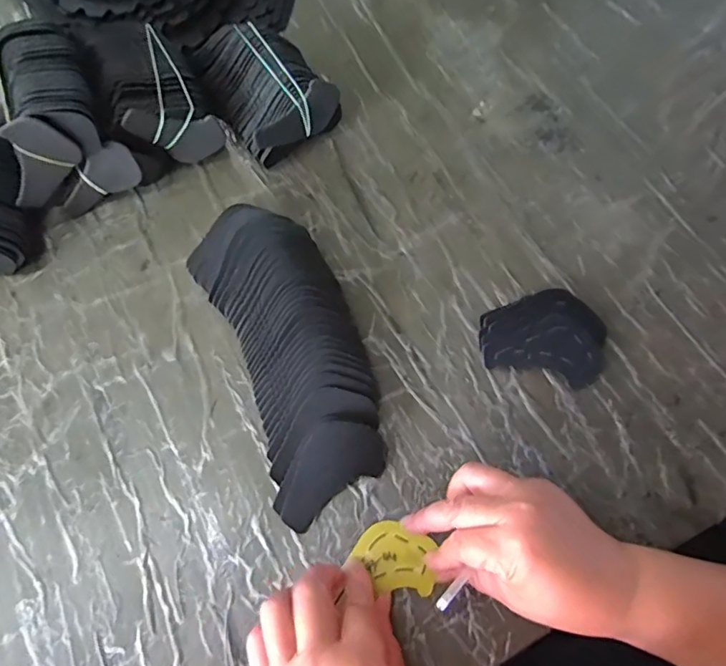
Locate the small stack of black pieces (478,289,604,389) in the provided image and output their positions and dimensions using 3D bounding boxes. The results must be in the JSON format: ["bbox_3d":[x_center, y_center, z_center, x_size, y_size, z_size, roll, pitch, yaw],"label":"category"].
[{"bbox_3d":[0.142,0.001,0.418,0.093,0.017,0.073,13,68,7],"label":"small stack of black pieces"}]

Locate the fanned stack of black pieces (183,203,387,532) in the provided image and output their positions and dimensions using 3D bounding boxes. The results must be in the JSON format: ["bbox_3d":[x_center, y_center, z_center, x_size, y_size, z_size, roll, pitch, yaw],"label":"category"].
[{"bbox_3d":[-0.056,0.007,0.409,0.104,0.033,0.255,-23,69,-8],"label":"fanned stack of black pieces"}]

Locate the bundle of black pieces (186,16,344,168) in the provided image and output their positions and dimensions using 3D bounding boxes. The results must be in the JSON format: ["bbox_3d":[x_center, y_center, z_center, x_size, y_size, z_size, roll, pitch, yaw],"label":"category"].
[{"bbox_3d":[-0.092,-0.231,0.495,0.095,0.054,0.129,-28,69,-10],"label":"bundle of black pieces"}]

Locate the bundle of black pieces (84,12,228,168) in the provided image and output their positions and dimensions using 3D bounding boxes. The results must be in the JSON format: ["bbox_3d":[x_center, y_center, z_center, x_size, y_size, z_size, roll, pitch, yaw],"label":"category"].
[{"bbox_3d":[-0.188,-0.221,0.486,0.077,0.072,0.137,-25,69,-9],"label":"bundle of black pieces"}]

